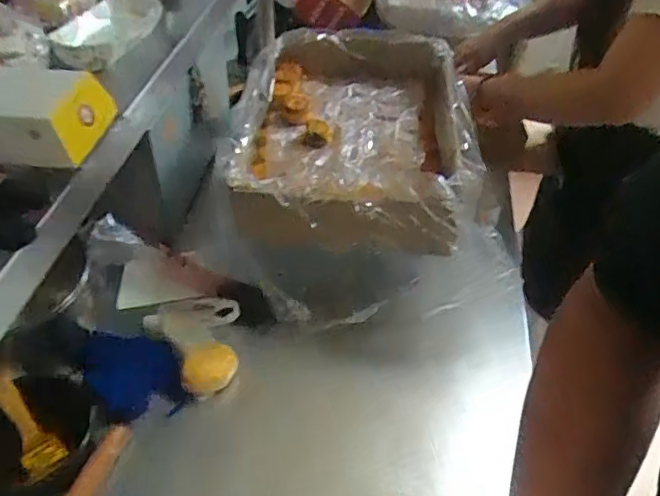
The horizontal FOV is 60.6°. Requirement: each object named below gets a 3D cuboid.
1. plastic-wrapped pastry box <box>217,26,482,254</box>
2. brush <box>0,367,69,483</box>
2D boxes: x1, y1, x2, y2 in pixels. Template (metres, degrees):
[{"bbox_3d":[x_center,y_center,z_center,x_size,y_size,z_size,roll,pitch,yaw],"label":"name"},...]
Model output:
[{"bbox_3d":[0.039,-0.187,0.865,0.341,0.081,0.476,8,44,4],"label":"plastic-wrapped pastry box"},{"bbox_3d":[-0.335,0.187,0.615,0.043,0.010,0.126,-29,97,-29],"label":"brush"}]

